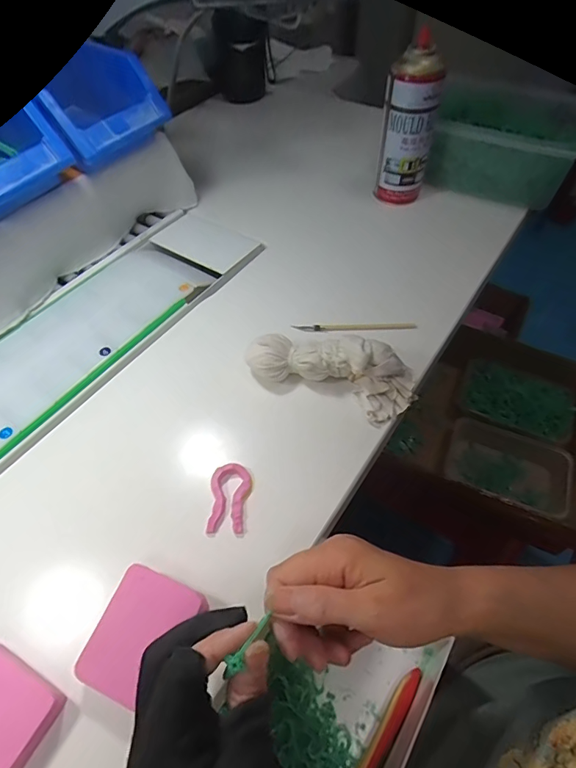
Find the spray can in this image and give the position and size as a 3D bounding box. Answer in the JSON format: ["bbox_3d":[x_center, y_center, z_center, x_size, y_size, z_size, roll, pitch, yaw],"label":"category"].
[{"bbox_3d":[0.152,-0.323,0.545,0.064,0.171,0.057,10,55,8],"label":"spray can"}]

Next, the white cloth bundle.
[{"bbox_3d":[0.039,-0.016,0.396,0.154,0.047,0.052,19,57,14],"label":"white cloth bundle"}]

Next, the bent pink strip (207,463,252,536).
[{"bbox_3d":[-0.048,0.092,0.347,0.031,0.006,0.056,3,54,3],"label":"bent pink strip"}]

